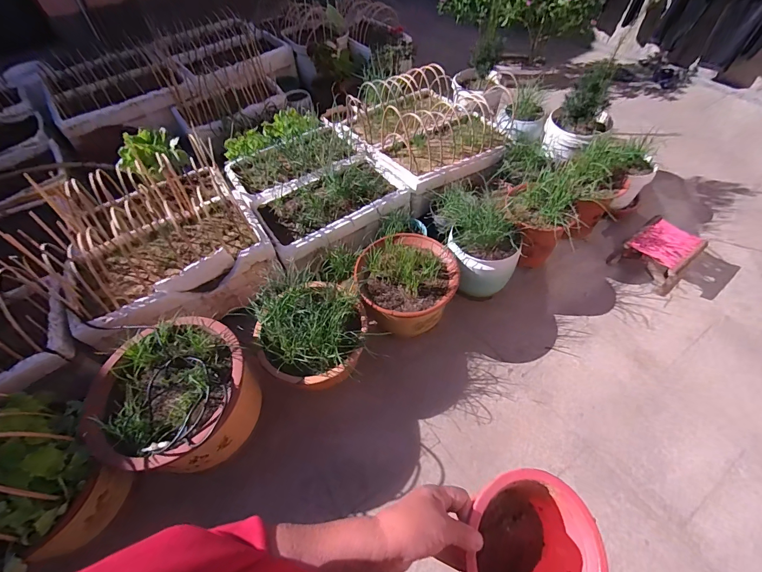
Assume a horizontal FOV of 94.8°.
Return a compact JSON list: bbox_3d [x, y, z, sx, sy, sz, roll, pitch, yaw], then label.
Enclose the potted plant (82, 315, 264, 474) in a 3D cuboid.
[{"bbox_3d":[-0.620,0.330,1.116,0.428,0.289,0.397,29,62,24],"label":"potted plant"}]

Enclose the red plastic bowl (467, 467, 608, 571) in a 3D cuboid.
[{"bbox_3d":[0.173,0.331,0.440,0.177,0.105,0.185,5,66,-12],"label":"red plastic bowl"}]

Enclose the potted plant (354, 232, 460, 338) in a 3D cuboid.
[{"bbox_3d":[0.107,0.029,1.406,0.369,0.363,0.298,-4,54,3],"label":"potted plant"}]

